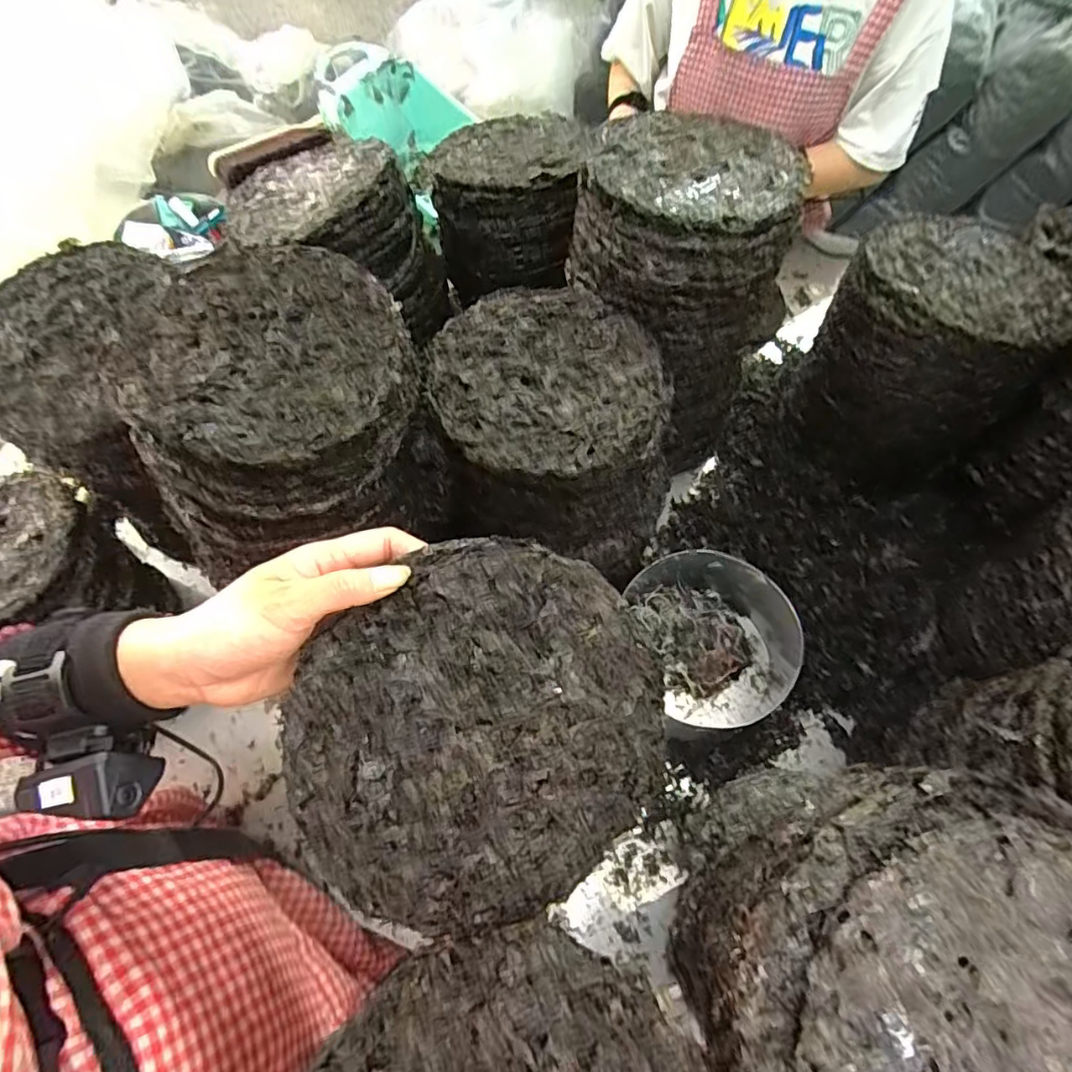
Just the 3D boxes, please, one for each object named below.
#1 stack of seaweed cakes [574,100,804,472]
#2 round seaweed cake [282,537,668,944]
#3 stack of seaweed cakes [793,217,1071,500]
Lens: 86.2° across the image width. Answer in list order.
[{"bbox_3d":[0.145,-0.255,0.633,0.209,0.300,0.210,41,69,19],"label":"stack of seaweed cakes"},{"bbox_3d":[-0.026,0.102,0.304,0.189,0.015,0.180,2,82,-10],"label":"round seaweed cake"},{"bbox_3d":[0.419,-0.187,0.632,0.197,0.227,0.208,-28,66,-14],"label":"stack of seaweed cakes"}]

